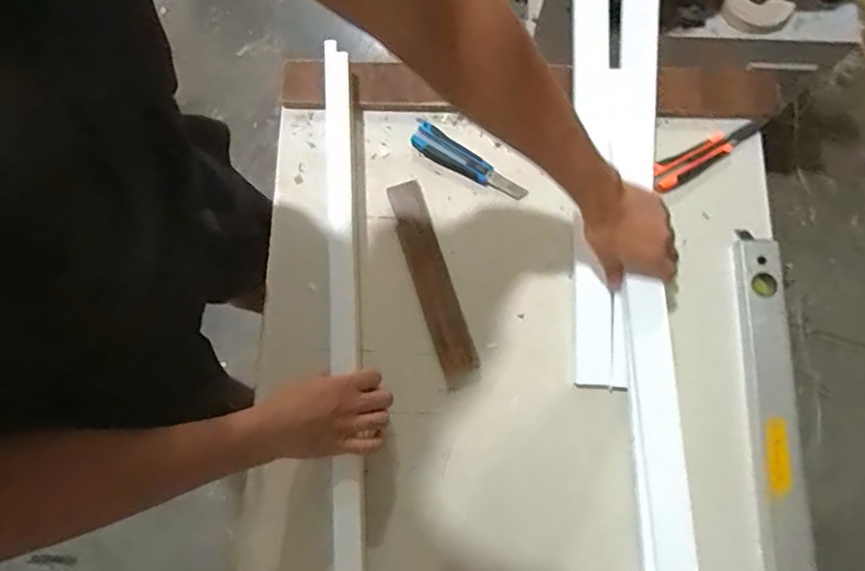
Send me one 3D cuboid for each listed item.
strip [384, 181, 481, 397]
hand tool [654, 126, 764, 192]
[{"bbox_3d":[-0.002,-0.006,0.728,0.048,0.013,0.284,-18,78,-4],"label":"strip"},{"bbox_3d":[0.381,-0.183,0.755,0.178,0.010,0.041,-27,79,-6],"label":"hand tool"}]

